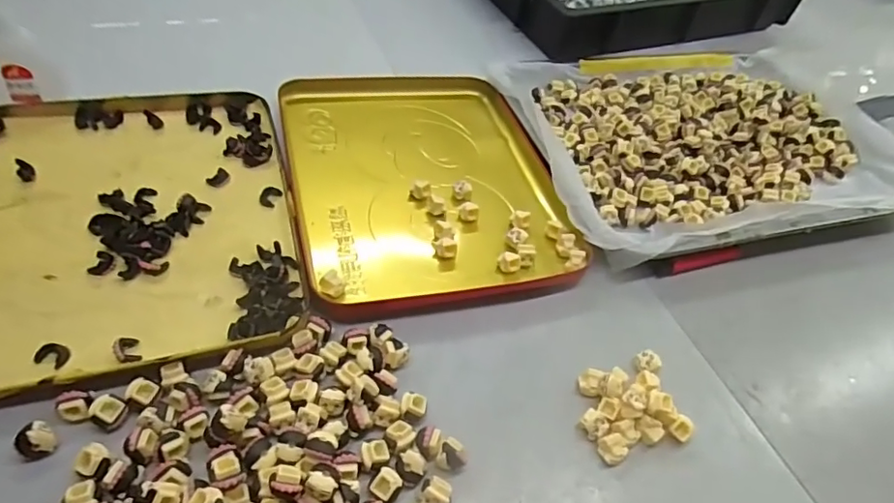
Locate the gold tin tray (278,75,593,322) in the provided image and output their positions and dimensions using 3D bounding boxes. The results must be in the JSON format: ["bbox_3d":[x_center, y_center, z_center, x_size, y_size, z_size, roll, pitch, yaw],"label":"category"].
[{"bbox_3d":[-0.023,-0.071,0.454,0.199,0.026,0.264,-8,51,-17],"label":"gold tin tray"}]

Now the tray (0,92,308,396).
[{"bbox_3d":[-0.231,-0.019,0.370,0.235,0.034,0.246,-9,52,-18],"label":"tray"}]

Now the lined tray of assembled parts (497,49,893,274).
[{"bbox_3d":[0.242,-0.114,0.515,0.356,0.028,0.265,-8,51,-17],"label":"lined tray of assembled parts"}]

